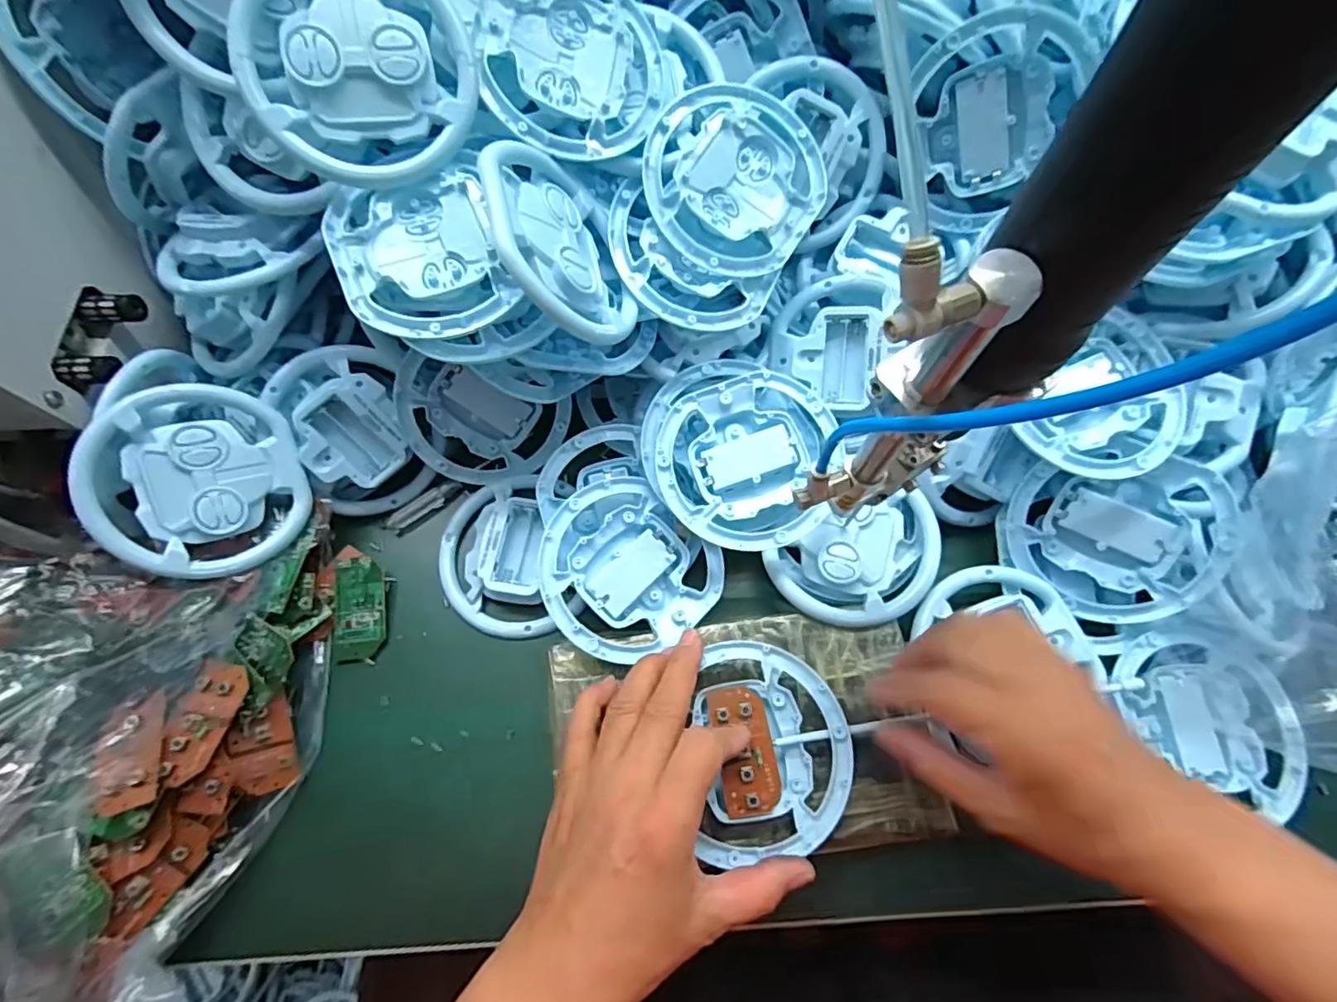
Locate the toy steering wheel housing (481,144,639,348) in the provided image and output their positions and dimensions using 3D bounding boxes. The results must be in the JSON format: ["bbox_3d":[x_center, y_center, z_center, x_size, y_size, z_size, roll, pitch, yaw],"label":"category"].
[{"bbox_3d":[-0.054,-0.126,0.303,0.101,0.016,0.094,54,33,-20],"label":"toy steering wheel housing"}]

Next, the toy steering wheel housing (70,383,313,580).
[{"bbox_3d":[-0.260,-0.010,0.336,0.098,0.018,0.106,6,80,-37],"label":"toy steering wheel housing"}]

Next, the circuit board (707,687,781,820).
[{"bbox_3d":[0.039,0.127,0.310,0.029,0.007,0.060,-8,66,-3],"label":"circuit board"}]

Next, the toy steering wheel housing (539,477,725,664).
[{"bbox_3d":[-0.026,0.041,0.352,0.096,0.021,0.096,4,68,-11],"label":"toy steering wheel housing"}]

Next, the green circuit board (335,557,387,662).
[{"bbox_3d":[-0.188,0.065,0.369,0.028,0.009,0.061,-5,78,-11],"label":"green circuit board"}]

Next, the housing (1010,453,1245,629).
[{"bbox_3d":[0.254,0.021,0.354,0.104,0.028,0.091,10,102,21],"label":"housing"}]

